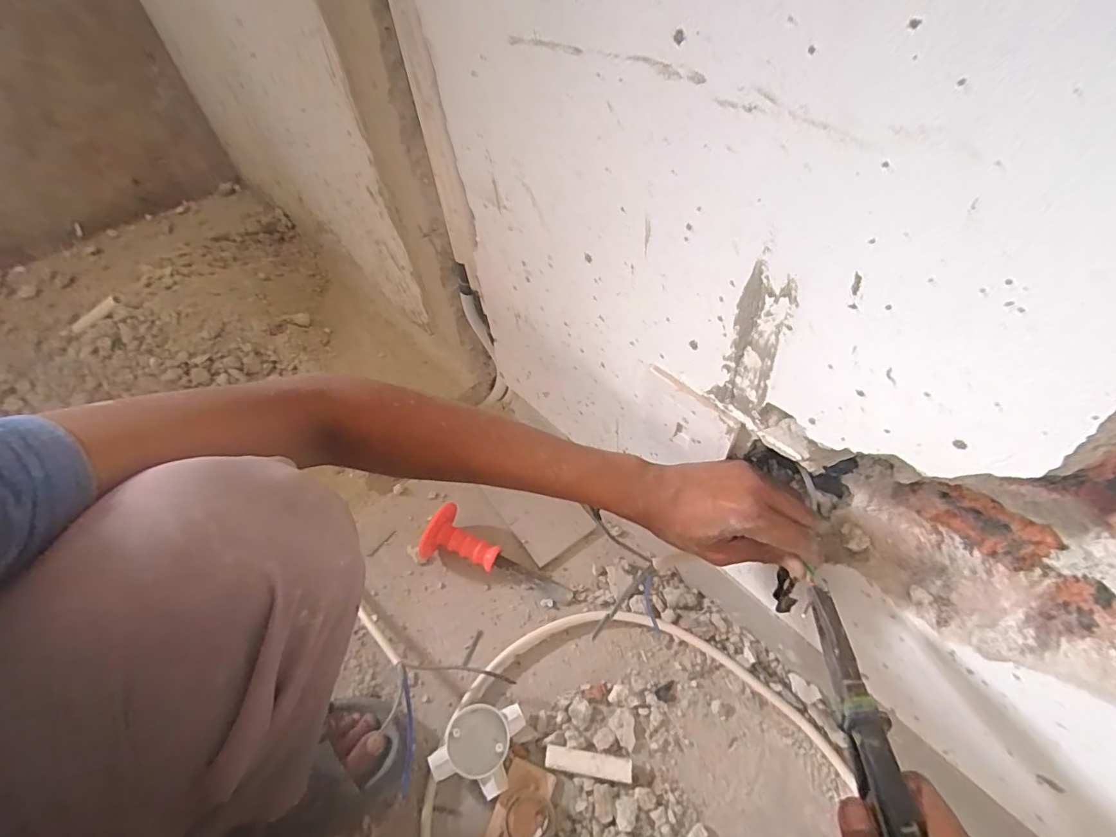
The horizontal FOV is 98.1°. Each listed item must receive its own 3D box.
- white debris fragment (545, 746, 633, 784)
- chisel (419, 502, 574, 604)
[{"bbox_3d":[0.032,0.357,0.500,0.087,0.016,0.022,4,52,8],"label":"white debris fragment"},{"bbox_3d":[-0.076,0.185,0.632,0.201,0.064,0.066,24,56,6],"label":"chisel"}]

